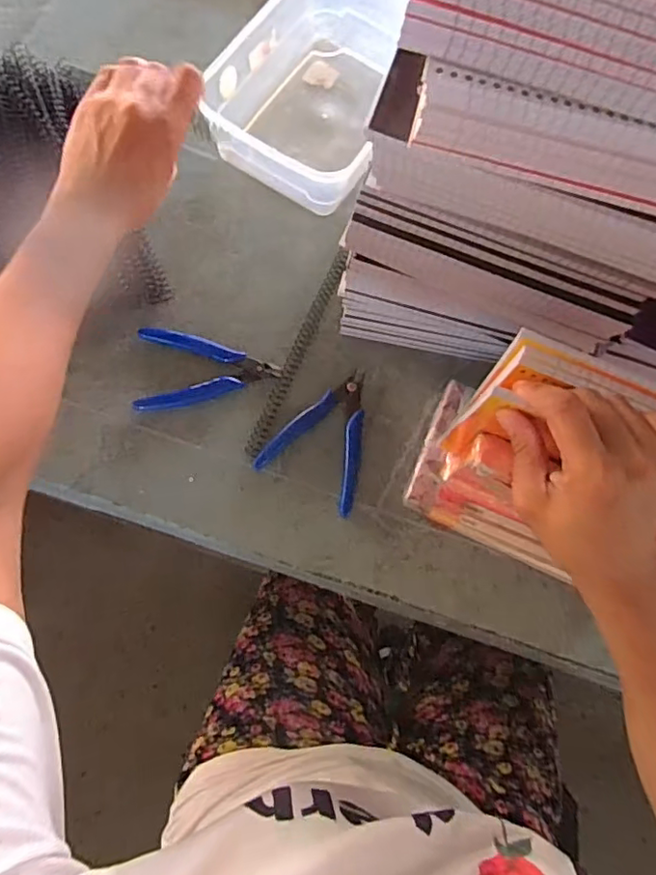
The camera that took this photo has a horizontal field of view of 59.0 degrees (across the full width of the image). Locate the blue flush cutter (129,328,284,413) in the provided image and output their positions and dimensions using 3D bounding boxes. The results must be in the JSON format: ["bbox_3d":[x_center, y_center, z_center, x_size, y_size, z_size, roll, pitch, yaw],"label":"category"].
[{"bbox_3d":[-0.102,-0.057,0.497,0.118,0.006,0.073,3,73,-6],"label":"blue flush cutter"}]

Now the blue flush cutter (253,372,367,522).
[{"bbox_3d":[0.007,-0.003,0.484,0.083,0.014,0.114,31,72,3],"label":"blue flush cutter"}]

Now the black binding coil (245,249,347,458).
[{"bbox_3d":[-0.026,-0.078,0.504,0.014,0.011,0.205,24,72,0],"label":"black binding coil"}]

